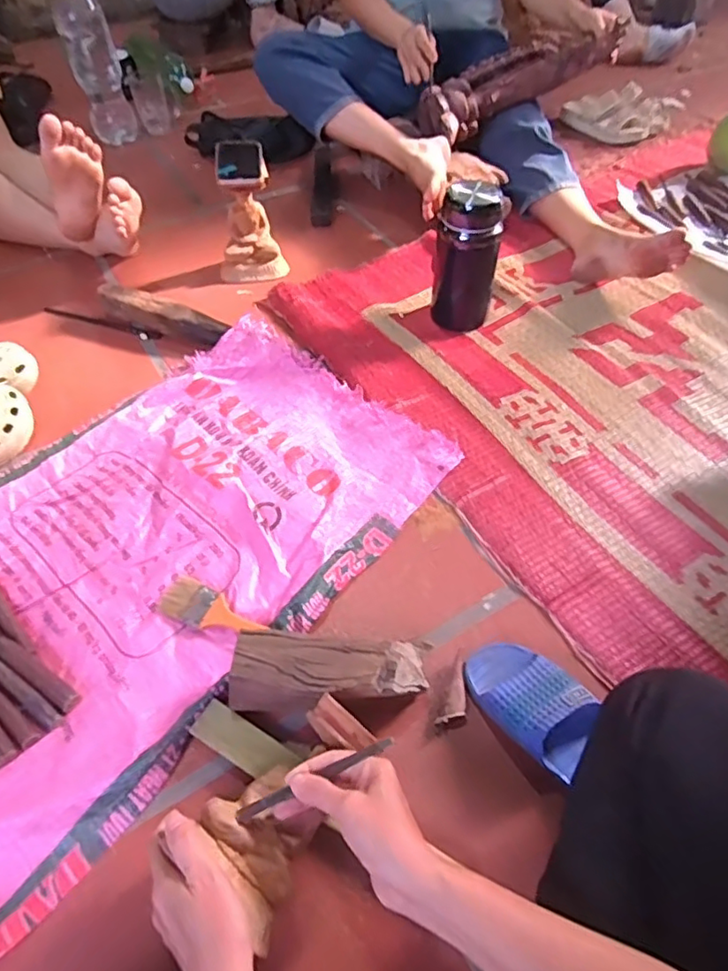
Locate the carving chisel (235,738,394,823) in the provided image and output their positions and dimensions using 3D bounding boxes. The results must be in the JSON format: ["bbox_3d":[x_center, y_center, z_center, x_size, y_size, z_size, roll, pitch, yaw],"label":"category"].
[{"bbox_3d":[-0.039,0.245,0.489,0.140,0.007,0.010,-23,56,-11],"label":"carving chisel"}]

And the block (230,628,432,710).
[{"bbox_3d":[-0.033,0.188,0.599,0.199,0.063,0.089,-5,52,-5],"label":"block"}]

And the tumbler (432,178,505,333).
[{"bbox_3d":[0.161,-0.352,0.915,0.078,0.209,0.078,-27,58,-21],"label":"tumbler"}]

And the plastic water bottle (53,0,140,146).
[{"bbox_3d":[-0.605,-0.948,1.313,0.109,0.287,0.108,-14,54,-12],"label":"plastic water bottle"}]

